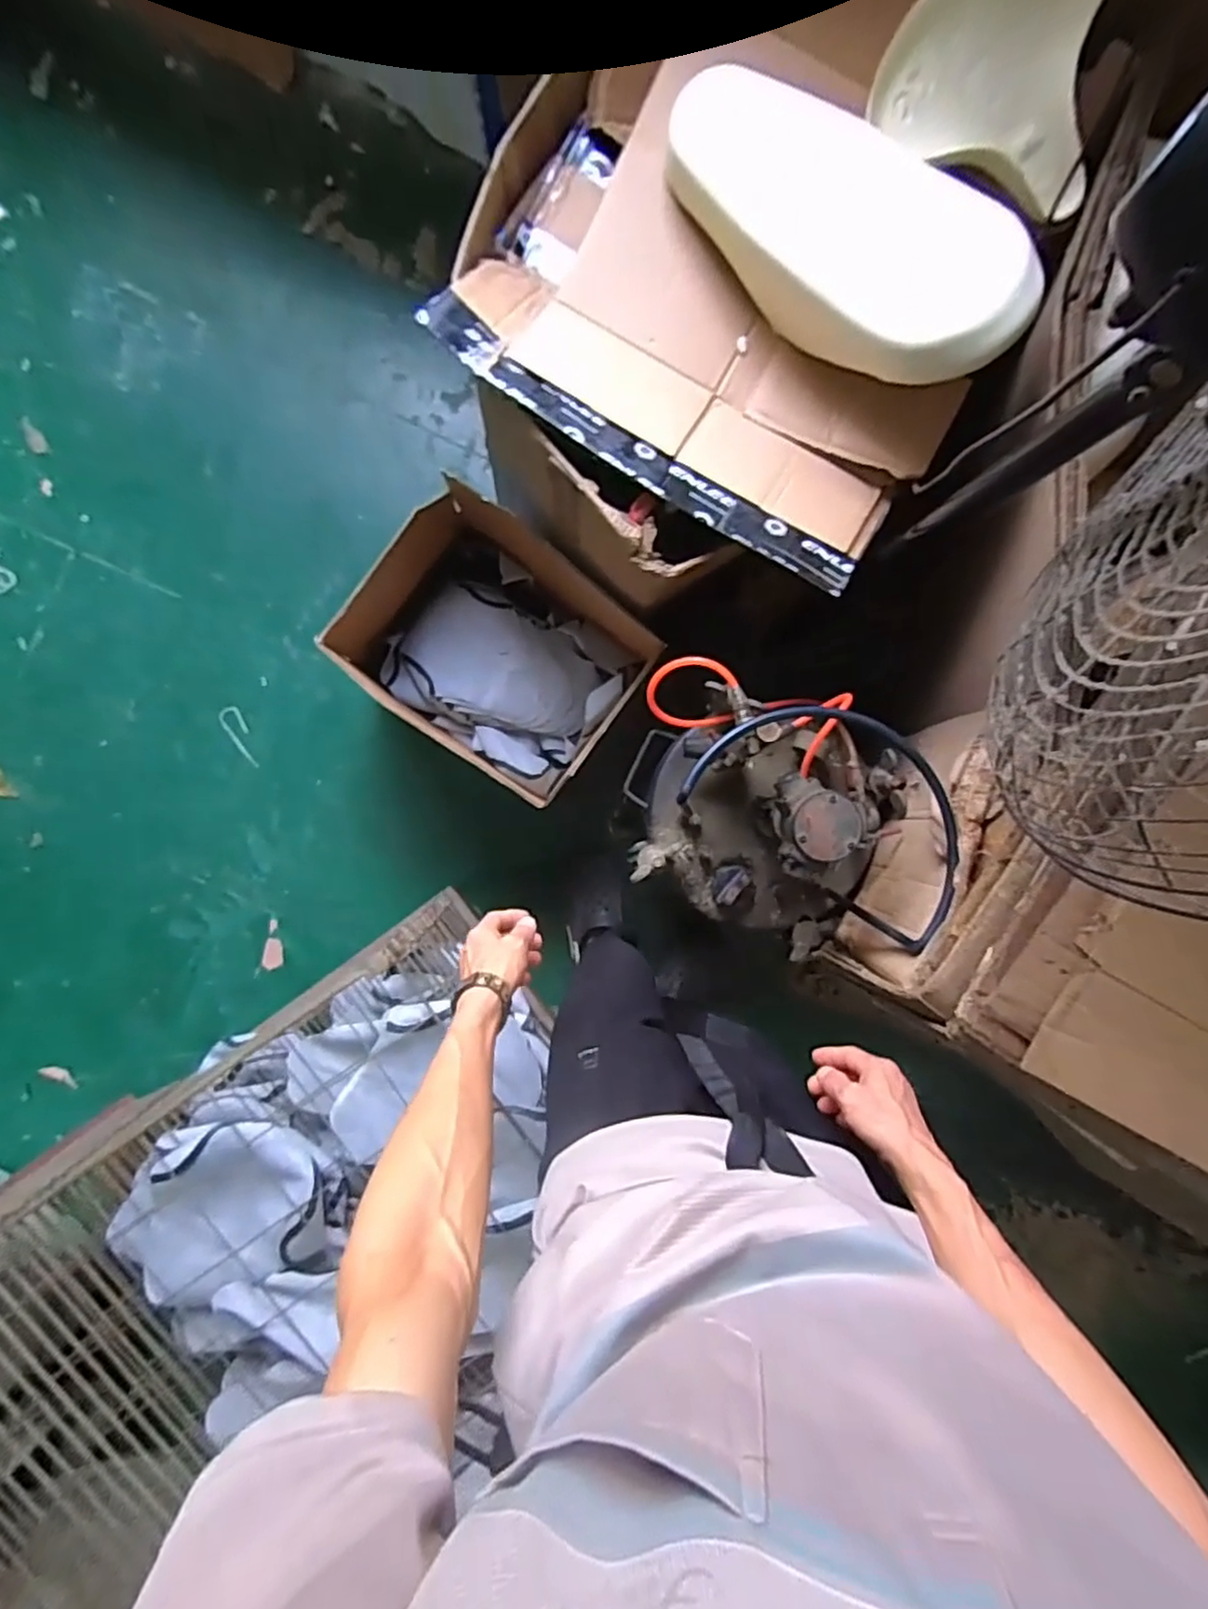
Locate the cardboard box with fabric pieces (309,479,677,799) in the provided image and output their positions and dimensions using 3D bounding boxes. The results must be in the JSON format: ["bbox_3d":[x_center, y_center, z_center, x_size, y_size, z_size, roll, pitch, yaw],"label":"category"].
[{"bbox_3d":[-0.173,-0.267,1.180,0.434,0.245,0.361,35,90,-5],"label":"cardboard box with fabric pieces"}]

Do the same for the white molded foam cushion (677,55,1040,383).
[{"bbox_3d":[0.281,-0.671,0.794,0.179,0.121,0.493,-43,76,3],"label":"white molded foam cushion"}]

